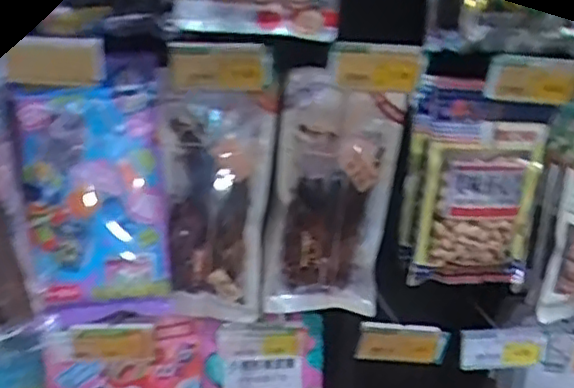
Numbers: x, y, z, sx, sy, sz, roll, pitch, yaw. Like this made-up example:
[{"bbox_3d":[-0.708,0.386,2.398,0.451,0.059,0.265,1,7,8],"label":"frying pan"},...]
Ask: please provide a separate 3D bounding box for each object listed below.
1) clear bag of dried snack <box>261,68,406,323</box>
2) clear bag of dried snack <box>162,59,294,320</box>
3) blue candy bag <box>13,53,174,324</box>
[{"bbox_3d":[0.053,0.005,0.767,0.142,0.254,0.057,5,15,1],"label":"clear bag of dried snack"},{"bbox_3d":[-0.080,-0.007,0.743,0.129,0.275,0.026,8,1,0],"label":"clear bag of dried snack"},{"bbox_3d":[-0.209,-0.001,0.718,0.149,0.273,0.037,-4,-6,-9],"label":"blue candy bag"}]

